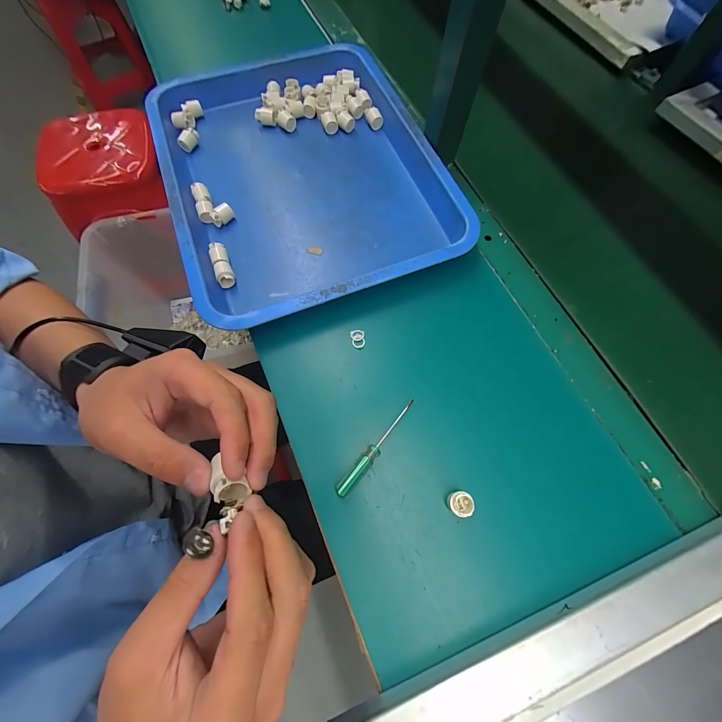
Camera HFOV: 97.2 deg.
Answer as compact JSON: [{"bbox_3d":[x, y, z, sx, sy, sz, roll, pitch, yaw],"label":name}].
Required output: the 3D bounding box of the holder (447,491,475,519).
[{"bbox_3d":[0.092,0.134,0.300,0.024,0.024,0.020,29,73,10],"label":"holder"}]

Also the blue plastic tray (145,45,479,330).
[{"bbox_3d":[-0.083,-0.266,0.438,0.339,0.048,0.438,-20,72,-7],"label":"blue plastic tray"}]

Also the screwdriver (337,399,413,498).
[{"bbox_3d":[0.016,0.087,0.321,0.014,0.014,0.117,39,75,13],"label":"screwdriver"}]

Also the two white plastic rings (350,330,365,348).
[{"bbox_3d":[-0.004,-0.026,0.368,0.017,0.007,0.021,-5,71,-2],"label":"two white plastic rings"}]

